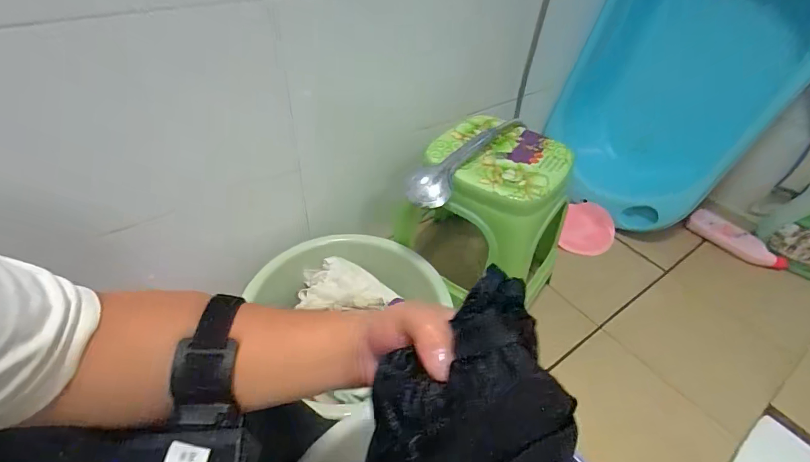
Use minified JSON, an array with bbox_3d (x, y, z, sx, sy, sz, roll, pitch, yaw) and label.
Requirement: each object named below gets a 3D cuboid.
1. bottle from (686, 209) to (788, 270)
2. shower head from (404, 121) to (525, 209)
[{"bbox_3d":[0.848,0.028,1.058,0.078,0.059,0.225,-21,48,-25],"label":"bottle"},{"bbox_3d":[0.124,-0.143,0.761,0.306,0.049,0.086,-40,56,-22],"label":"shower head"}]

